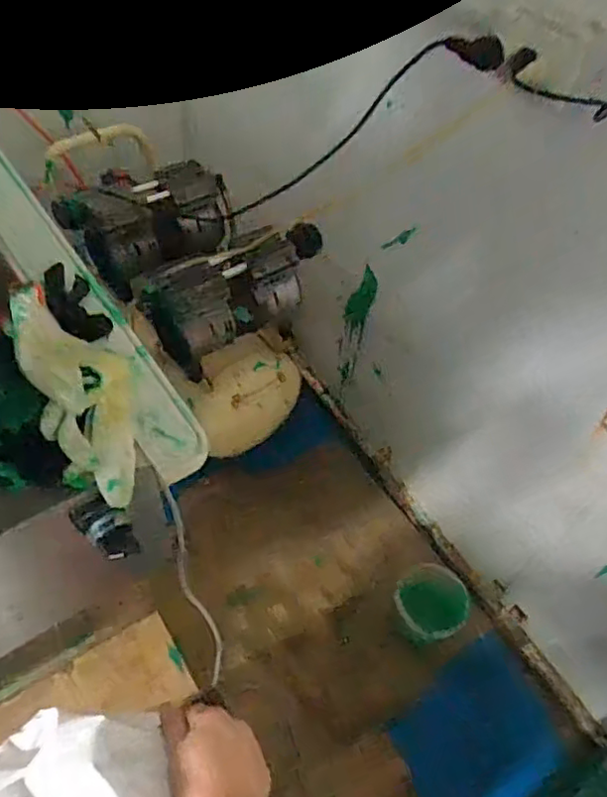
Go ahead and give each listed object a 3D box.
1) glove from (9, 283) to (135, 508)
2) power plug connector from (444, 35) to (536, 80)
[{"bbox_3d":[-0.132,-0.016,0.366,0.059,0.068,0.153,-22,75,-20],"label":"glove"},{"bbox_3d":[0.201,-0.383,0.678,0.024,0.033,0.108,-34,60,-27],"label":"power plug connector"}]

